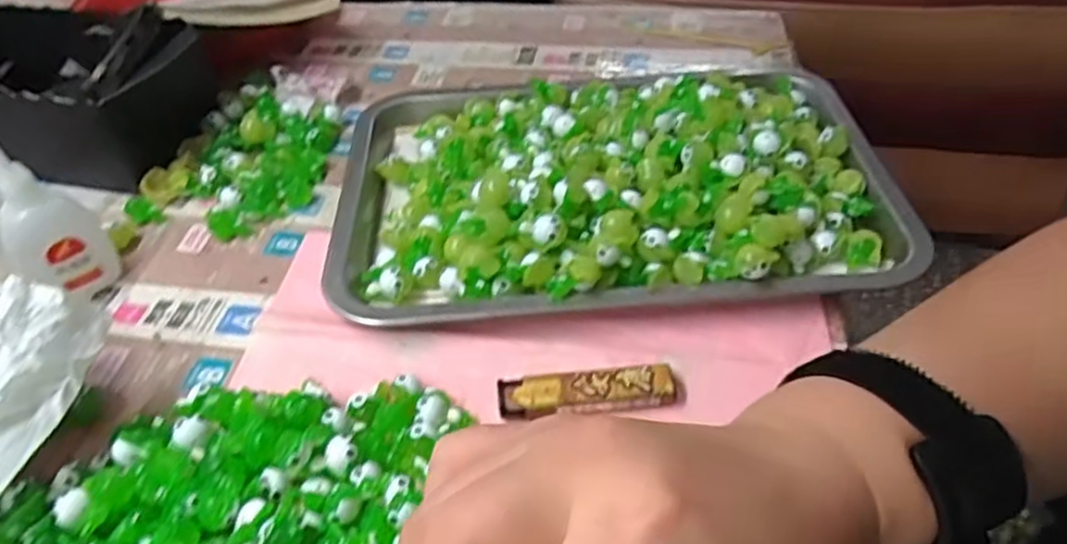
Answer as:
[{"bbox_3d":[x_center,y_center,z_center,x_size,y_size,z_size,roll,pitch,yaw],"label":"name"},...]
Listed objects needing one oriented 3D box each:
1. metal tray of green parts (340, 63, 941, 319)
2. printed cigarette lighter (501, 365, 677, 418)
[{"bbox_3d":[0.043,-0.061,0.431,0.309,0.046,0.205,-3,45,-1],"label":"metal tray of green parts"},{"bbox_3d":[0.025,0.054,0.336,0.079,0.010,0.019,-5,45,-2],"label":"printed cigarette lighter"}]

